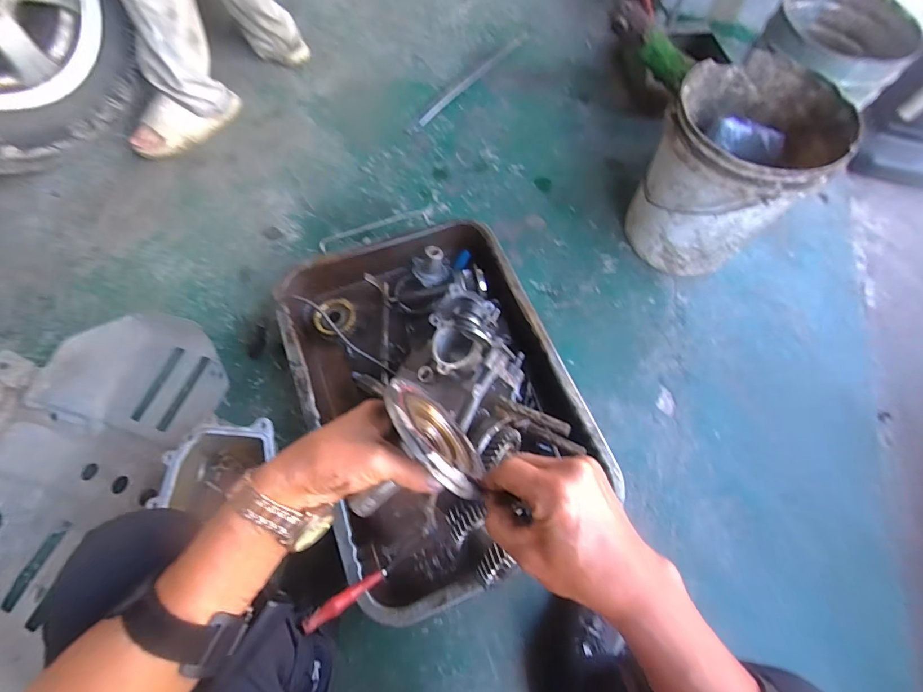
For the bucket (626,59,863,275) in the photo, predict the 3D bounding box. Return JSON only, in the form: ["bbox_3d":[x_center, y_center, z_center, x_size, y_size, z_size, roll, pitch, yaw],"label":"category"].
[{"bbox_3d":[0.511,-0.338,0.840,0.278,0.323,0.290,27,69,9],"label":"bucket"}]

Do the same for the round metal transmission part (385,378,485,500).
[{"bbox_3d":[-0.026,0.075,0.330,0.024,0.107,0.107,-39,106,7],"label":"round metal transmission part"}]

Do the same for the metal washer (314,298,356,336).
[{"bbox_3d":[-0.249,-0.058,0.802,0.079,0.018,0.068,-13,94,-2],"label":"metal washer"}]

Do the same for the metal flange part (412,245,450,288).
[{"bbox_3d":[-0.063,-0.161,0.843,0.078,0.060,0.072,0,68,-2],"label":"metal flange part"}]

